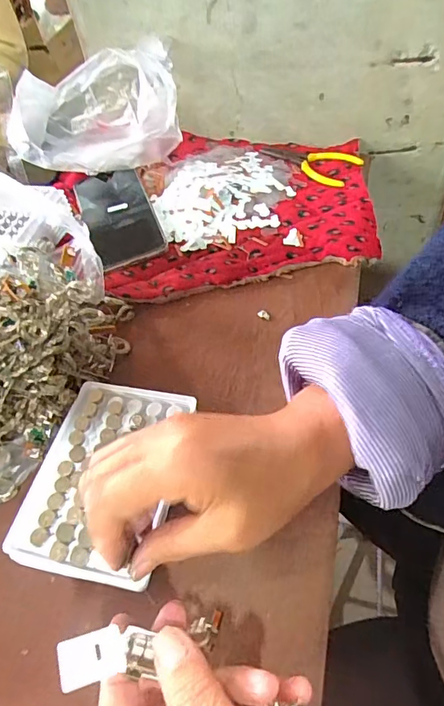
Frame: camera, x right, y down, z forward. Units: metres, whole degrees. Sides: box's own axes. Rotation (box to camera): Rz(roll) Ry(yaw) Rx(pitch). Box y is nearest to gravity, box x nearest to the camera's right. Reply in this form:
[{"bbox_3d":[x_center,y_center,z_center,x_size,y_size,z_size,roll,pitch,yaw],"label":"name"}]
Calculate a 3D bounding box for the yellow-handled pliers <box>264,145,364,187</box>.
[{"bbox_3d":[0.096,-0.224,0.549,0.122,0.007,0.060,20,59,19],"label":"yellow-handled pliers"}]

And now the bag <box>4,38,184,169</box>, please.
[{"bbox_3d":[-0.145,-0.280,0.546,0.181,0.104,0.121,-8,54,0],"label":"bag"}]

